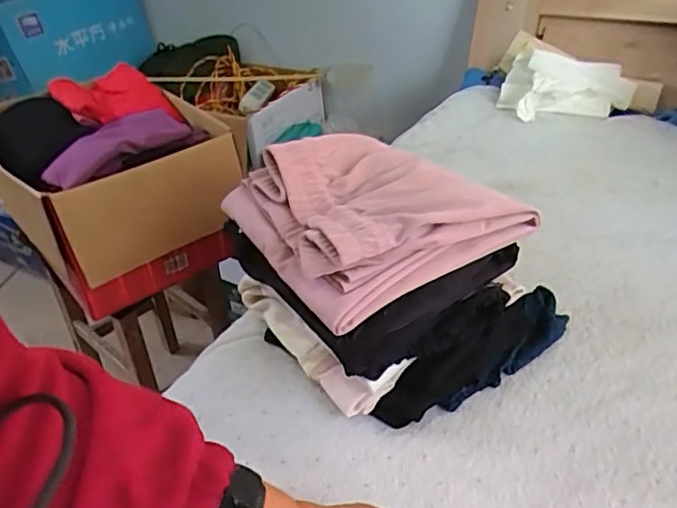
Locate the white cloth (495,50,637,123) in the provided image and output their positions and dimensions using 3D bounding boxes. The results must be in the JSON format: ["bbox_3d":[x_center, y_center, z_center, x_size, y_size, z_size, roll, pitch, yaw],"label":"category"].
[{"bbox_3d":[0.430,-0.315,1.128,0.243,0.098,0.154,14,39,24],"label":"white cloth"}]

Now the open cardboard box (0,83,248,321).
[{"bbox_3d":[-0.417,-0.123,1.075,0.333,0.266,0.436,-30,42,-31],"label":"open cardboard box"}]

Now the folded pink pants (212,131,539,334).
[{"bbox_3d":[0.030,-0.050,0.622,0.228,0.077,0.250,-25,40,-25],"label":"folded pink pants"}]

